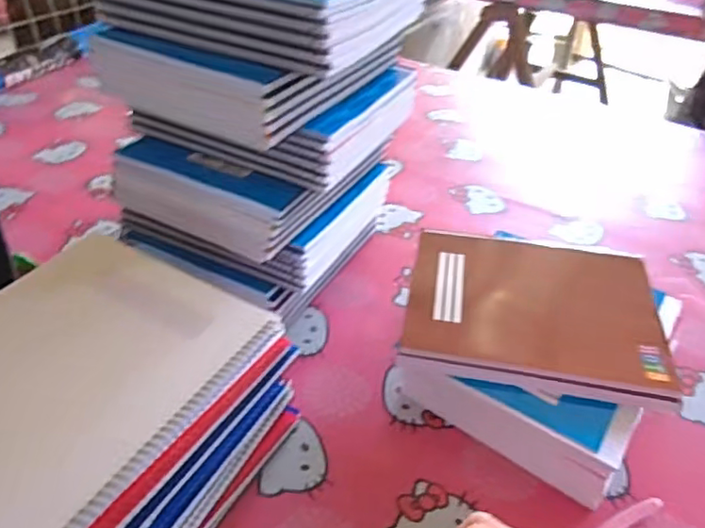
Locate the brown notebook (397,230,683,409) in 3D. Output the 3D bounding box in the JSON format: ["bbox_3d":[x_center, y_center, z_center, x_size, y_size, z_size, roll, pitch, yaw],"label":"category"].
[{"bbox_3d":[0.187,0.043,0.610,0.252,0.017,0.215,10,39,7],"label":"brown notebook"}]

